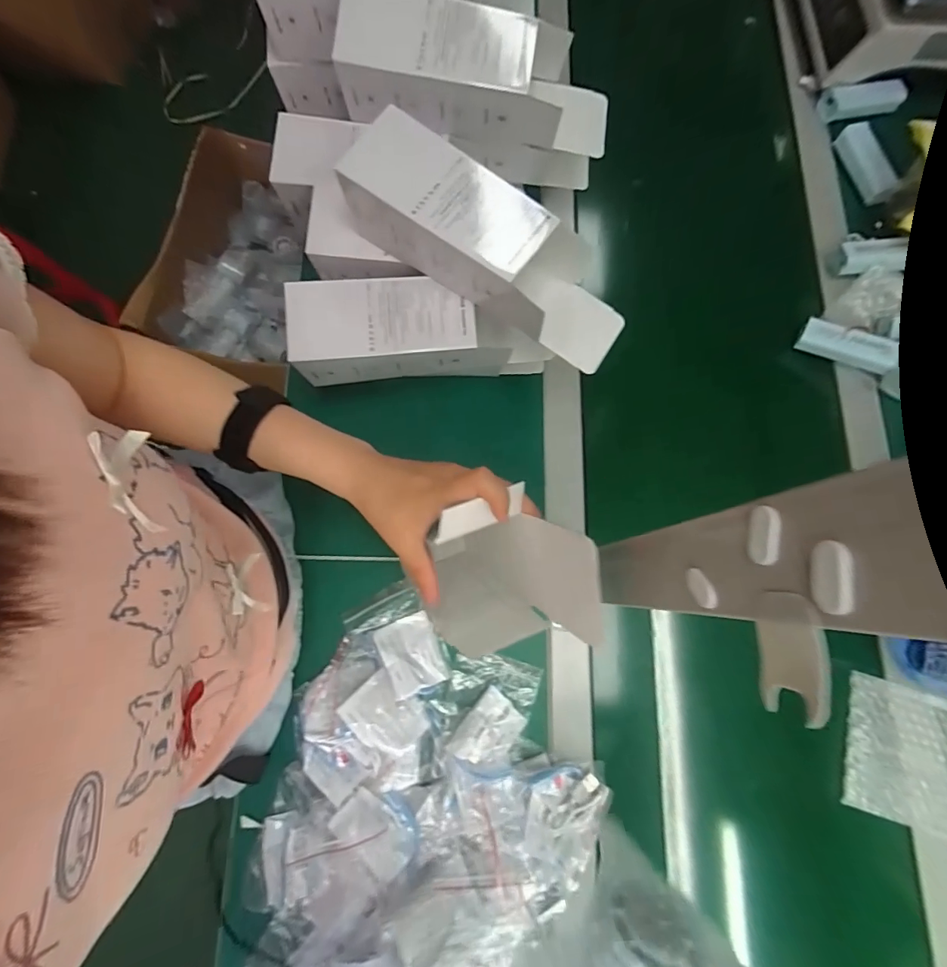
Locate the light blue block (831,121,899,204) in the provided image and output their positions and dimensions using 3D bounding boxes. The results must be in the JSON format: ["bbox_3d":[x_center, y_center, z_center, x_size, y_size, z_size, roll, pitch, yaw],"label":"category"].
[{"bbox_3d":[0.512,-0.416,0.598,0.022,0.034,0.108,-17,77,-4],"label":"light blue block"}]

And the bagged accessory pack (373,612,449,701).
[{"bbox_3d":[-0.059,0.166,0.449,0.058,0.011,0.068,-11,63,-34],"label":"bagged accessory pack"}]

